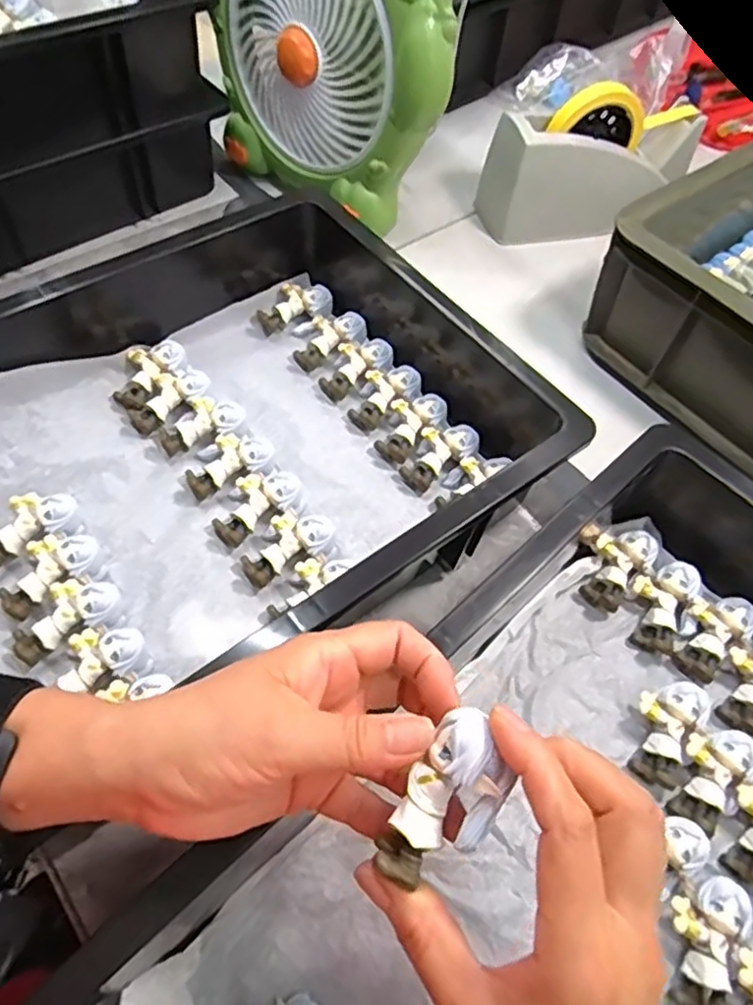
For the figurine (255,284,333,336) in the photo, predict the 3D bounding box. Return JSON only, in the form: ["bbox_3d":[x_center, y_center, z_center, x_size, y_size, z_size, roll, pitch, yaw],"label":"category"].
[{"bbox_3d":[-0.074,-0.173,0.569,0.064,0.020,0.038,-29,63,-1],"label":"figurine"}]

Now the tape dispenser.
[{"bbox_3d":[0.215,-0.329,0.651,0.202,0.117,0.071,-6,59,-9],"label":"tape dispenser"}]

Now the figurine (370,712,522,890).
[{"bbox_3d":[0.027,0.105,0.241,0.029,0.030,0.059,32,90,5],"label":"figurine"}]

